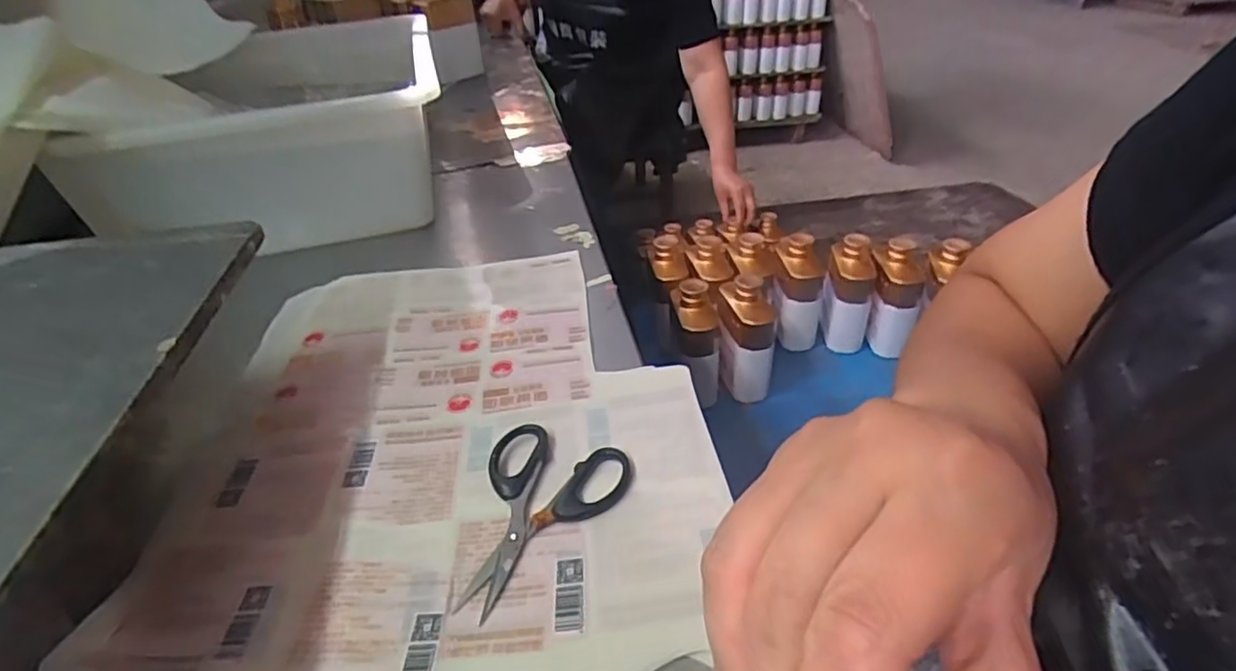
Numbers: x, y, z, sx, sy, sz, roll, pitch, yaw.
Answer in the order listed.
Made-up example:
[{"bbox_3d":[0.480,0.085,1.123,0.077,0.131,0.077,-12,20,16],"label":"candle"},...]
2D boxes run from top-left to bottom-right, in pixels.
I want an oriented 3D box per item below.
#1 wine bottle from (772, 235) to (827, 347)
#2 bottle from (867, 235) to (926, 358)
[{"bbox_3d":[0.291,-0.061,1.047,0.076,0.189,0.071,8,35,13],"label":"wine bottle"},{"bbox_3d":[0.434,-0.052,1.017,0.075,0.192,0.063,14,37,21],"label":"bottle"}]

